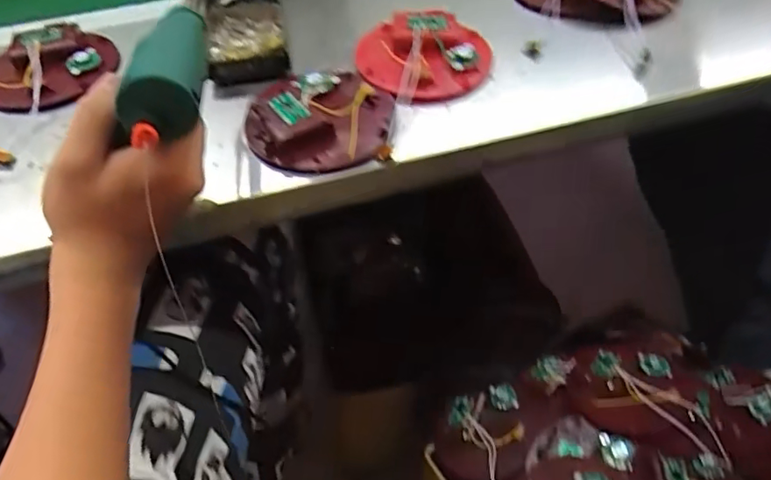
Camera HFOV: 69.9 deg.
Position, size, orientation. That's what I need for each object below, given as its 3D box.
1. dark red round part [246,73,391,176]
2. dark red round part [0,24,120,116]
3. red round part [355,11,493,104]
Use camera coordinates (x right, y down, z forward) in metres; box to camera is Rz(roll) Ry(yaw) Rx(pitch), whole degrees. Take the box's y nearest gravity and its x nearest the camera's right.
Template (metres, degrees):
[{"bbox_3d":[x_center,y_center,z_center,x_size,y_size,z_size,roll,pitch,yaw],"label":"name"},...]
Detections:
[{"bbox_3d":[-0.052,-0.101,0.446,0.110,0.029,0.116,-2,48,2],"label":"dark red round part"},{"bbox_3d":[-0.307,-0.157,0.503,0.118,0.025,0.116,-2,48,2],"label":"dark red round part"},{"bbox_3d":[0.032,-0.168,0.488,0.107,0.034,0.113,-2,48,2],"label":"red round part"}]

